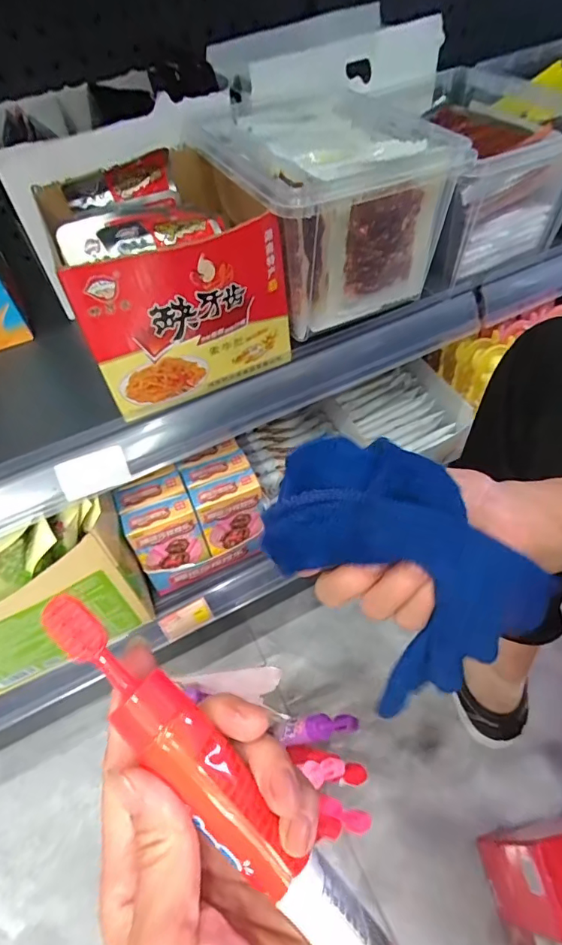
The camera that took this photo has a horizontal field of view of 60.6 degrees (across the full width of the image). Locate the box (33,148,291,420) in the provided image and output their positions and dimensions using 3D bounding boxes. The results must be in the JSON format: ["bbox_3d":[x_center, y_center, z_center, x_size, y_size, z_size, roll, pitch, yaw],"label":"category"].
[{"bbox_3d":[-0.090,-0.160,0.387,0.145,0.119,0.159,-21,54,-11],"label":"box"}]

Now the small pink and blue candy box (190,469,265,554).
[{"bbox_3d":[-0.051,0.042,0.498,0.065,0.085,0.039,-18,54,-8],"label":"small pink and blue candy box"}]

